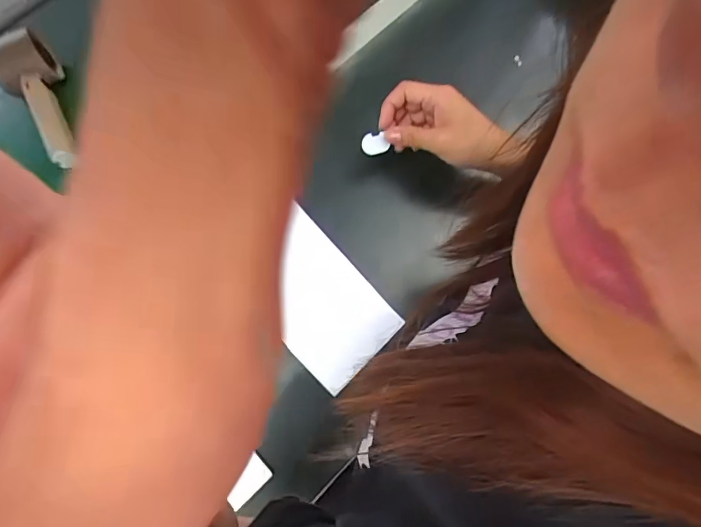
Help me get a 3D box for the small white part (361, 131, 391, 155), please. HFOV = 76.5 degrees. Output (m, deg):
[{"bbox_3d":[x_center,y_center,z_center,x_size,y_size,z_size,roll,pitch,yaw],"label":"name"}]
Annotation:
[{"bbox_3d":[0.023,-0.118,0.440,0.024,0.004,0.022,-16,117,-3],"label":"small white part"}]

